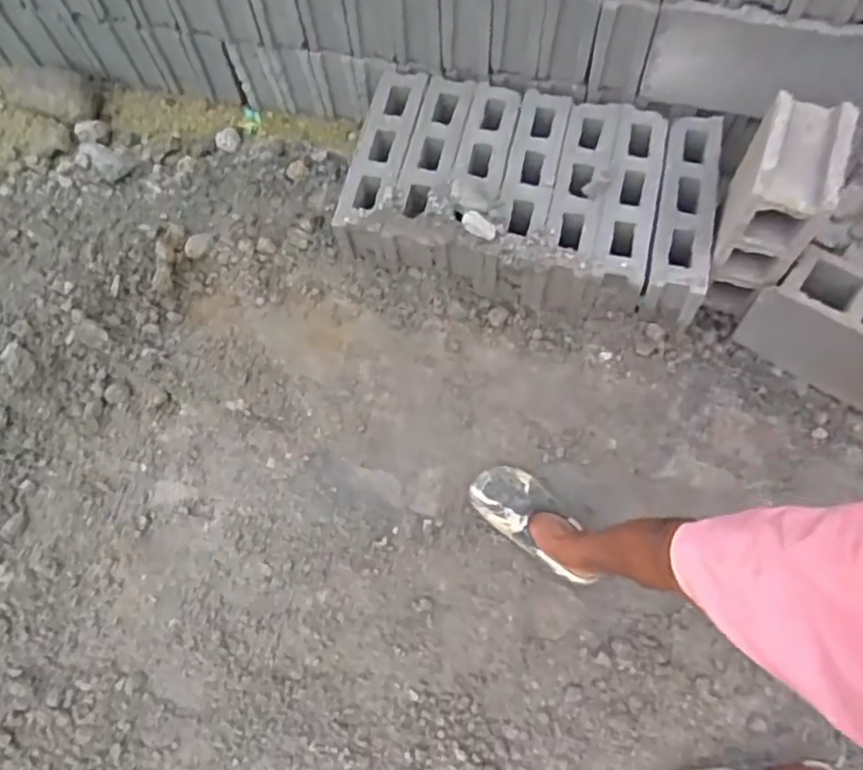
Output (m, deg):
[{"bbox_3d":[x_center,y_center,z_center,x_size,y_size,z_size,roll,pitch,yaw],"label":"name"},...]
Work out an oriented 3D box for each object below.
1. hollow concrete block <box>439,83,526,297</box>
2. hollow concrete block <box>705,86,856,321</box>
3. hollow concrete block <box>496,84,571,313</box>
[{"bbox_3d":[0.098,-0.405,1.390,0.115,0.156,0.394,8,68,6],"label":"hollow concrete block"},{"bbox_3d":[0.586,-0.296,1.232,0.124,0.356,0.195,17,69,10],"label":"hollow concrete block"},{"bbox_3d":[0.193,-0.383,1.396,0.117,0.160,0.406,8,68,7],"label":"hollow concrete block"}]

